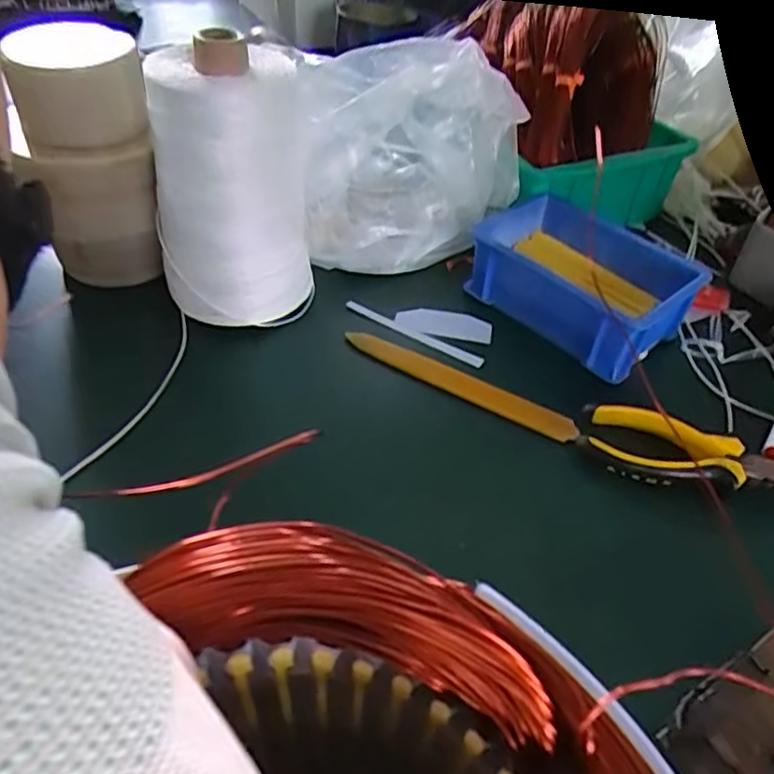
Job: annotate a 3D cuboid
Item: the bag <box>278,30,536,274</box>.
[{"bbox_3d":[0.018,-0.153,0.462,0.084,0.161,0.171,33,51,27],"label":"bag"}]

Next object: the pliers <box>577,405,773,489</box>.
[{"bbox_3d":[0.192,0.038,0.377,0.148,0.017,0.052,7,44,4],"label":"pliers"}]

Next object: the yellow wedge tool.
[{"bbox_3d":[0.044,-0.005,0.415,0.163,0.012,0.012,23,48,19],"label":"yellow wedge tool"}]

